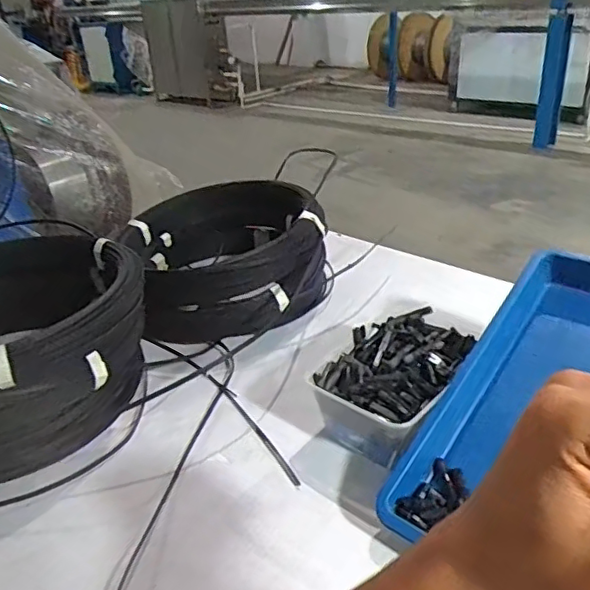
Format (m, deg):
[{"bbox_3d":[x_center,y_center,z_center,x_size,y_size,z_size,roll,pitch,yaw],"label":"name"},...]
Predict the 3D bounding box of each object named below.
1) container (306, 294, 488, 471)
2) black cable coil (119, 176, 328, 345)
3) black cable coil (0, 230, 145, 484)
[{"bbox_3d":[0.105,0.089,0.591,0.116,0.078,0.173,18,35,35],"label":"container"},{"bbox_3d":[-0.095,-0.050,0.838,0.262,0.133,0.290,-10,29,-10],"label":"black cable coil"},{"bbox_3d":[-0.298,0.060,0.630,0.283,0.155,0.274,-3,28,2],"label":"black cable coil"}]

